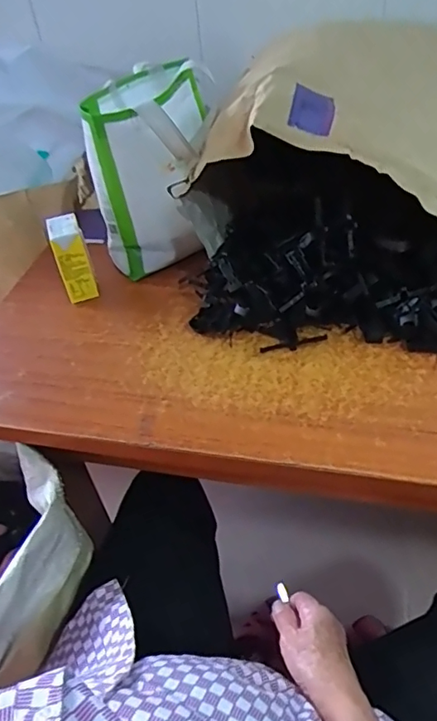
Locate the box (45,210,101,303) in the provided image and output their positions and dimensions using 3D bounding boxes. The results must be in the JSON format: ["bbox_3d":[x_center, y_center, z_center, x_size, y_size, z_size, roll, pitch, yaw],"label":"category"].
[{"bbox_3d":[-0.214,-0.148,0.791,0.046,0.115,0.061,-17,44,-10],"label":"box"}]

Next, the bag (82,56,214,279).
[{"bbox_3d":[-0.085,-0.278,0.791,0.132,0.245,0.194,5,45,13],"label":"bag"}]

